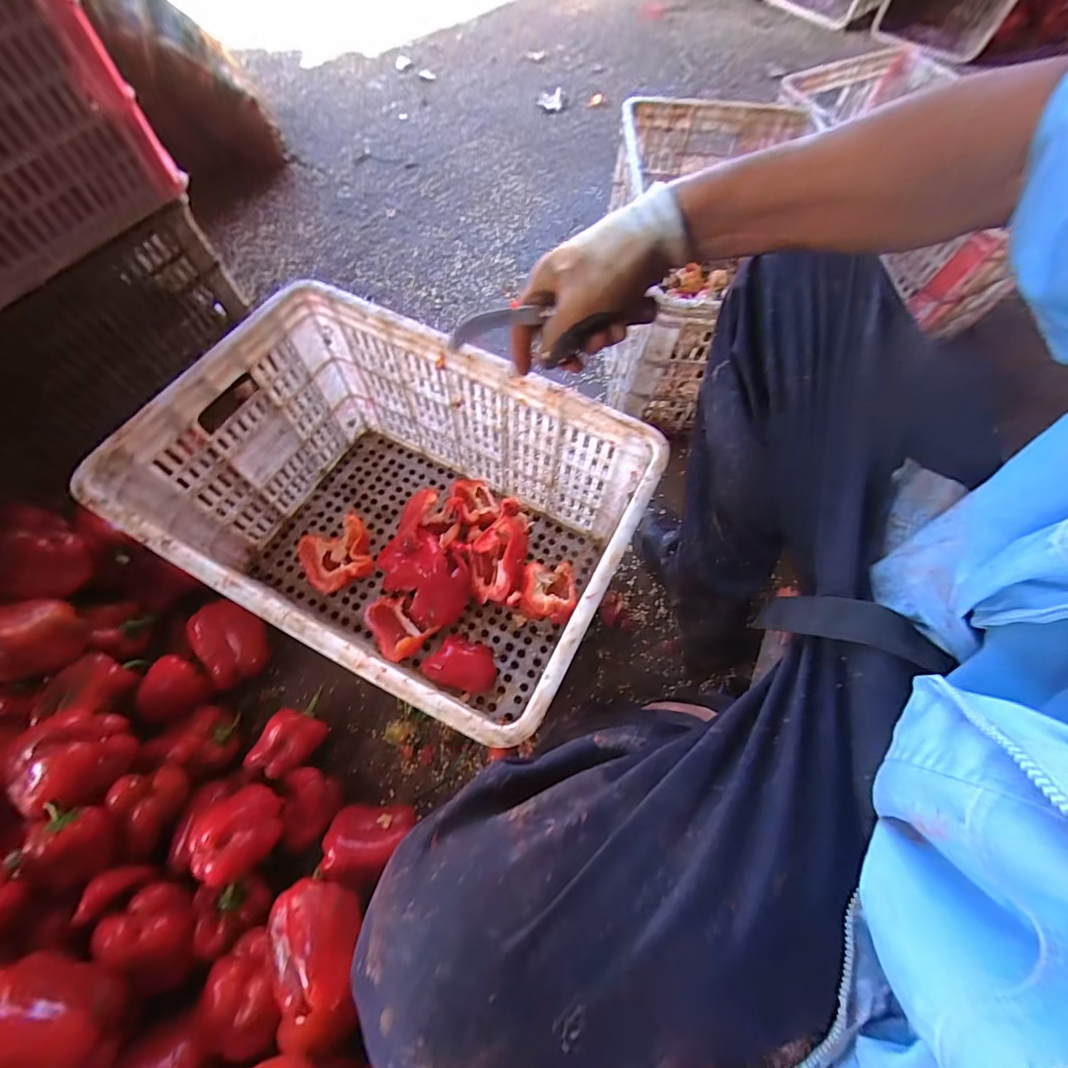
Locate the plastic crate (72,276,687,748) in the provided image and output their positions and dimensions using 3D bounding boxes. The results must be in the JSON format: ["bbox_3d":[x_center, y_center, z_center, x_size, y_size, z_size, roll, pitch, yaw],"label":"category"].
[{"bbox_3d":[-0.150,-0.026,0.551,0.459,0.267,0.348,27,66,9],"label":"plastic crate"}]

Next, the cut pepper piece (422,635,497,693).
[{"bbox_3d":[-0.091,0.165,0.582,0.087,0.038,0.062,16,65,4],"label":"cut pepper piece"}]

